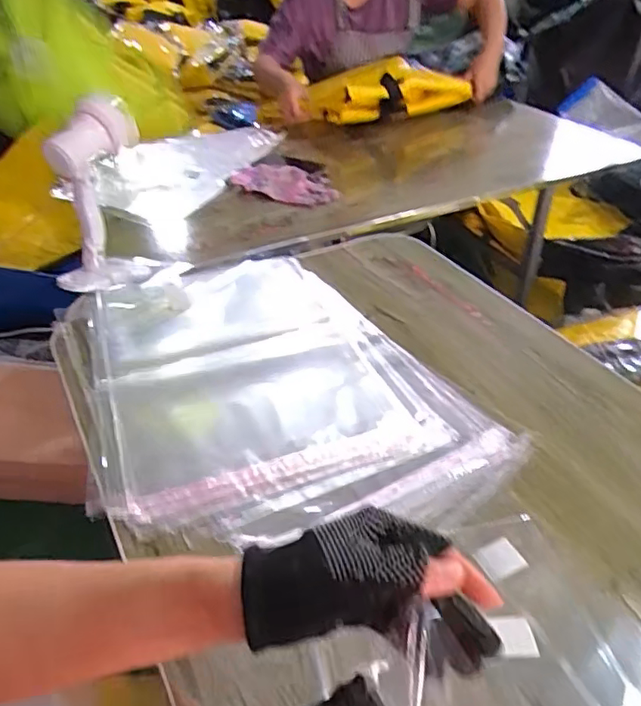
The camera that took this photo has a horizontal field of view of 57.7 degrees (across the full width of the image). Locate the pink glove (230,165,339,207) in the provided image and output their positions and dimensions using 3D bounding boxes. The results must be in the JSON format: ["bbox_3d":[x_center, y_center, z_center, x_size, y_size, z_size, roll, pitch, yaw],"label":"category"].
[{"bbox_3d":[-0.071,-0.338,1.155,0.220,0.041,0.123,10,39,13],"label":"pink glove"}]

